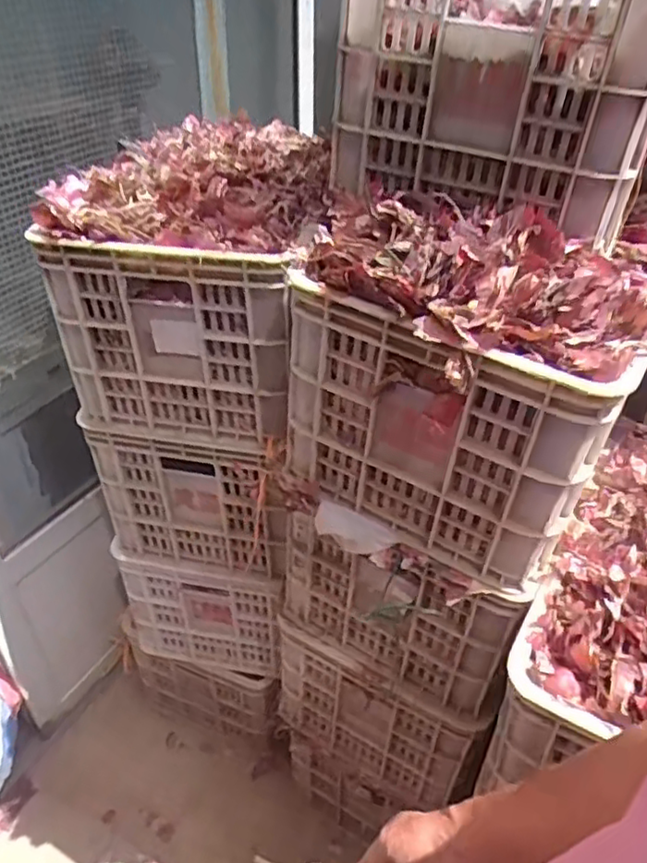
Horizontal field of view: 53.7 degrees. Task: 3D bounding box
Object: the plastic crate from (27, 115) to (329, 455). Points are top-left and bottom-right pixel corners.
[{"bbox_3d":[-0.170,-0.240,0.987,0.348,0.333,0.425,5,37,7],"label":"plastic crate"}]

